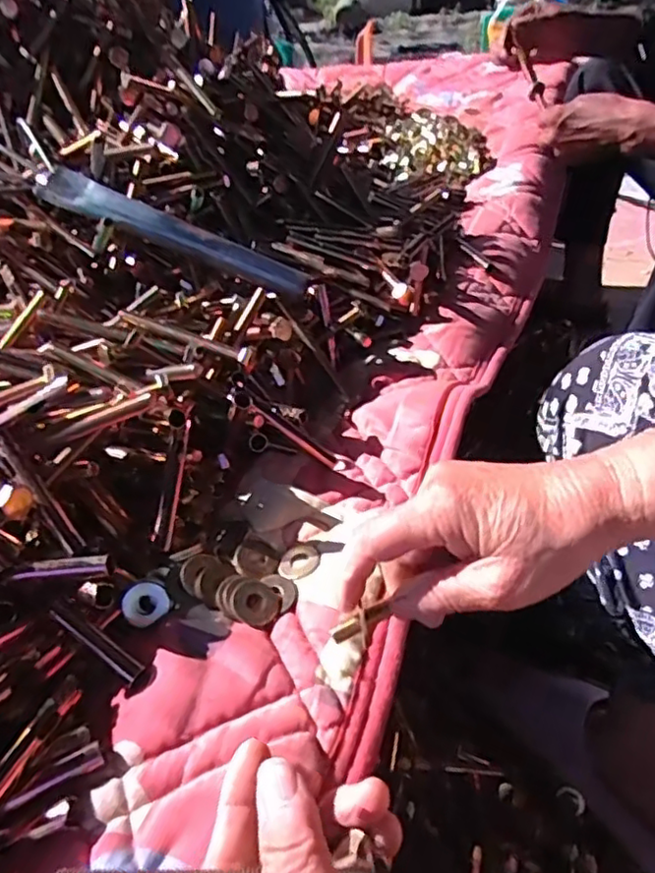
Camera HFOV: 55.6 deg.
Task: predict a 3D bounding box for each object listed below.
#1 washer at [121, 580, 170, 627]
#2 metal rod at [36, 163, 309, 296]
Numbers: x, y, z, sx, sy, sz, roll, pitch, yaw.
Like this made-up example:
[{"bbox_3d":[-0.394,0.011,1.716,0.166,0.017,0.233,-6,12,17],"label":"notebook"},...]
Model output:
[{"bbox_3d":[-0.097,0.090,0.333,0.024,0.004,0.023,31,69,-10],"label":"washer"},{"bbox_3d":[-0.119,-0.161,0.486,0.216,0.020,0.026,22,42,-2],"label":"metal rod"}]

